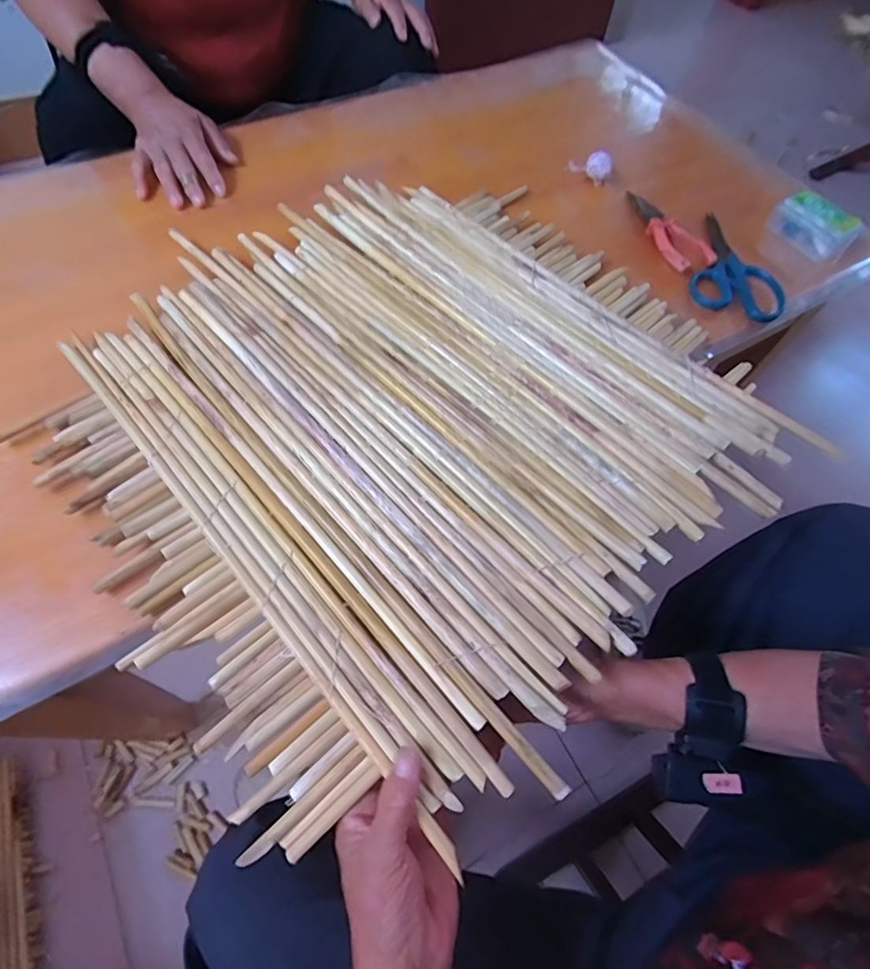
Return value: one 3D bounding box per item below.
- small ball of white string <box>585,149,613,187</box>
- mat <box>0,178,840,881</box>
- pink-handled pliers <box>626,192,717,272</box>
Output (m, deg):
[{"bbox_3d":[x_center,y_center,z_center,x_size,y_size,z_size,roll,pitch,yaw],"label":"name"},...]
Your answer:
[{"bbox_3d":[0.203,-0.392,0.630,0.031,0.033,0.027,16,63,7],"label":"small ball of white string"},{"bbox_3d":[-0.020,-0.079,0.445,0.538,0.027,0.514,-37,69,-19],"label":"mat"},{"bbox_3d":[0.261,-0.296,0.580,0.041,0.024,0.146,-15,64,-10],"label":"pink-handled pliers"}]

